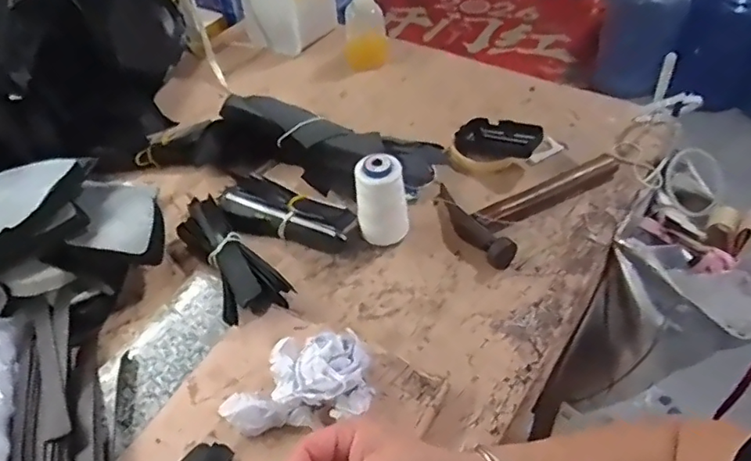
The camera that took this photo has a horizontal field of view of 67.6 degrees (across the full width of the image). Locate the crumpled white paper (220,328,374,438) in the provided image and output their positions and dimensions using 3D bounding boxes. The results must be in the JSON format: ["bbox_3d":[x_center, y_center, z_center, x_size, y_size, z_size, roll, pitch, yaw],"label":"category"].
[{"bbox_3d":[-0.066,0.133,0.487,0.124,0.053,0.078,-6,45,1],"label":"crumpled white paper"}]

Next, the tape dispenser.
[{"bbox_3d":[0.167,-0.108,0.722,0.137,0.047,0.079,11,48,17],"label":"tape dispenser"}]

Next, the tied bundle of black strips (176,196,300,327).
[{"bbox_3d":[-0.176,0.016,0.614,0.072,0.043,0.214,-32,50,-23],"label":"tied bundle of black strips"}]

